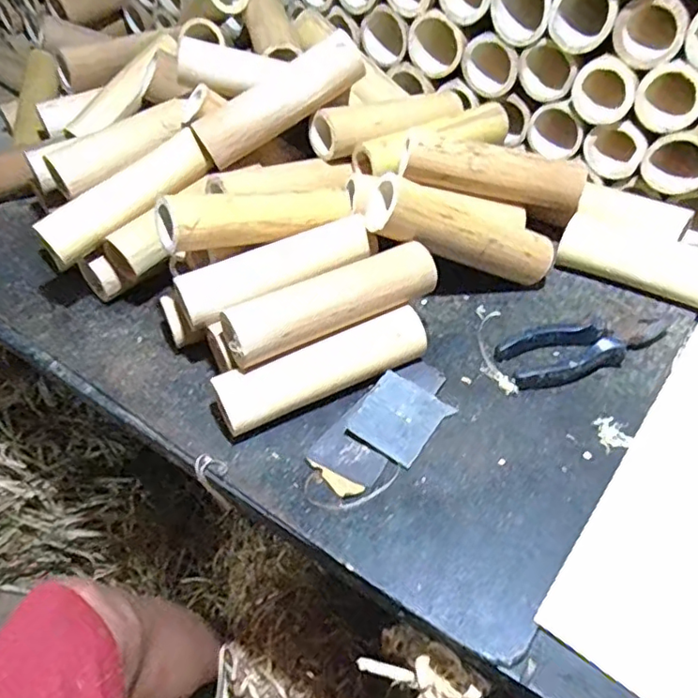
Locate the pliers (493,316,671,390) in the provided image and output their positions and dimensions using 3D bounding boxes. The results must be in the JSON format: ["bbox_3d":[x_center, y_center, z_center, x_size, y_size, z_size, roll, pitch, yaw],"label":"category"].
[{"bbox_3d":[0.208,0.001,0.507,0.149,0.025,0.054,-12,51,-6],"label":"pliers"}]

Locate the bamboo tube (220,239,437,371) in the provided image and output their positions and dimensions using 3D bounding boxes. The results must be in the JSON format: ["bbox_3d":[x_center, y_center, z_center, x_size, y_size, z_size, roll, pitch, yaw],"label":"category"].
[{"bbox_3d":[-0.014,-0.043,0.478,0.185,0.043,0.043,-25,54,-16],"label":"bamboo tube"}]

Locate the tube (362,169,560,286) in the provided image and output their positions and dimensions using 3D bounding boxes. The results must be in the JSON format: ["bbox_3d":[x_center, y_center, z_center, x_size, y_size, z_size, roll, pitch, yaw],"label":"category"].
[{"bbox_3d":[0.109,-0.104,0.533,0.181,0.056,0.047,15,48,-20],"label":"tube"}]

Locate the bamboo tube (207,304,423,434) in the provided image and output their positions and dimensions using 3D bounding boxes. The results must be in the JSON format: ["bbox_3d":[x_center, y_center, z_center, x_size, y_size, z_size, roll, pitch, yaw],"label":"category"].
[{"bbox_3d":[-0.019,0.017,0.484,0.179,0.047,0.036,-23,53,-15],"label":"bamboo tube"}]

